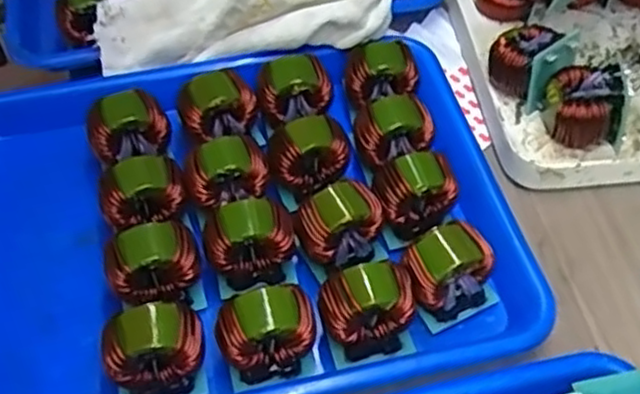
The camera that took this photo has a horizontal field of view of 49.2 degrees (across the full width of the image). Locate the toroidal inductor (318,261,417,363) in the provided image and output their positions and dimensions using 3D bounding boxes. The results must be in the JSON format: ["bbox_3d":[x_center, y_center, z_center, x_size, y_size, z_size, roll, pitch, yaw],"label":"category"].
[{"bbox_3d":[0.026,0.059,0.371,0.052,0.042,0.036,-12,54,-10],"label":"toroidal inductor"}]

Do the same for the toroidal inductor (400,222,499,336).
[{"bbox_3d":[0.072,0.040,0.384,0.048,0.038,0.039,-21,57,-17],"label":"toroidal inductor"}]

